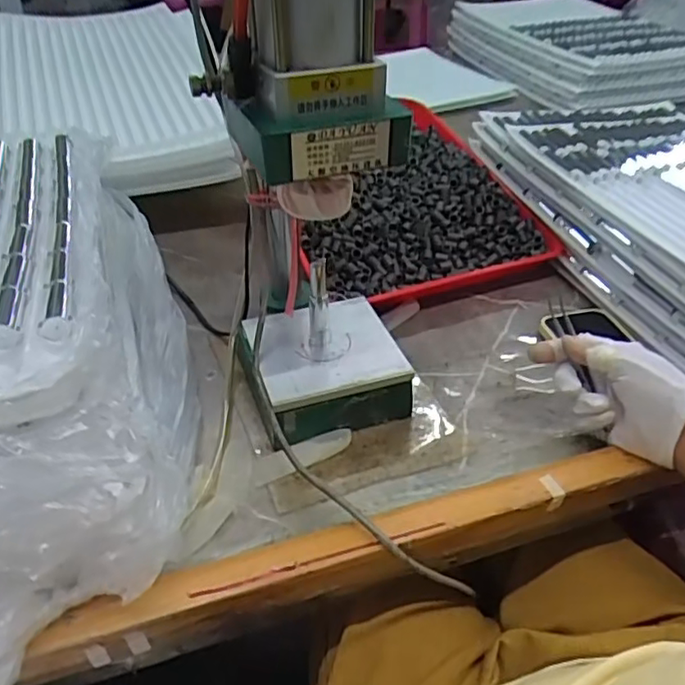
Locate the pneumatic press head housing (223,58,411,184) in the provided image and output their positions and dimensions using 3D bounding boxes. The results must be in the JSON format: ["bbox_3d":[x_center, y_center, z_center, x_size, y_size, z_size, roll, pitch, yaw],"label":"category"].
[{"bbox_3d":[-0.017,-0.150,0.400,0.094,0.061,0.082,-18,42,-21],"label":"pneumatic press head housing"}]

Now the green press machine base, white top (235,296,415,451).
[{"bbox_3d":[-0.018,0.022,0.545,0.126,0.056,0.131,-12,41,-14],"label":"green press machine base, white top"}]

